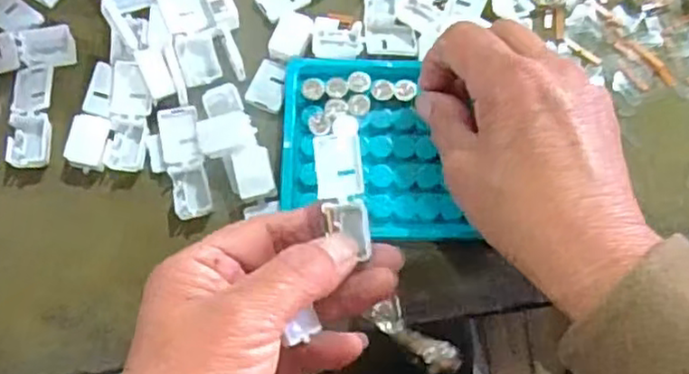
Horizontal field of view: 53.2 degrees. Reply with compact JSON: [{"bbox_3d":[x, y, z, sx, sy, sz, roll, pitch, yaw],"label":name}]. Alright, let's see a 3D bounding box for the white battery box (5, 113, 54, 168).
[{"bbox_3d":[-0.155,-0.023,0.339,0.018,0.008,0.027,-1,76,-2],"label":"white battery box"}]

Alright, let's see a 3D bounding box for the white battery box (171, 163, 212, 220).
[{"bbox_3d":[-0.075,0.002,0.338,0.017,0.006,0.025,-12,77,-5],"label":"white battery box"}]

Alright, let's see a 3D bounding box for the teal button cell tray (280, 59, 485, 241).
[{"bbox_3d":[0.014,-0.020,0.341,0.087,0.006,0.092,2,76,-1],"label":"teal button cell tray"}]

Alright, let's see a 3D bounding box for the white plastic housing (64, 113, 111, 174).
[{"bbox_3d":[-0.127,-0.022,0.340,0.019,0.009,0.026,11,76,1],"label":"white plastic housing"}]

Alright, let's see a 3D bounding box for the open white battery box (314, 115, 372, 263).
[{"bbox_3d":[-0.001,0.000,0.289,0.020,0.013,0.058,-8,79,-4],"label":"open white battery box"}]

